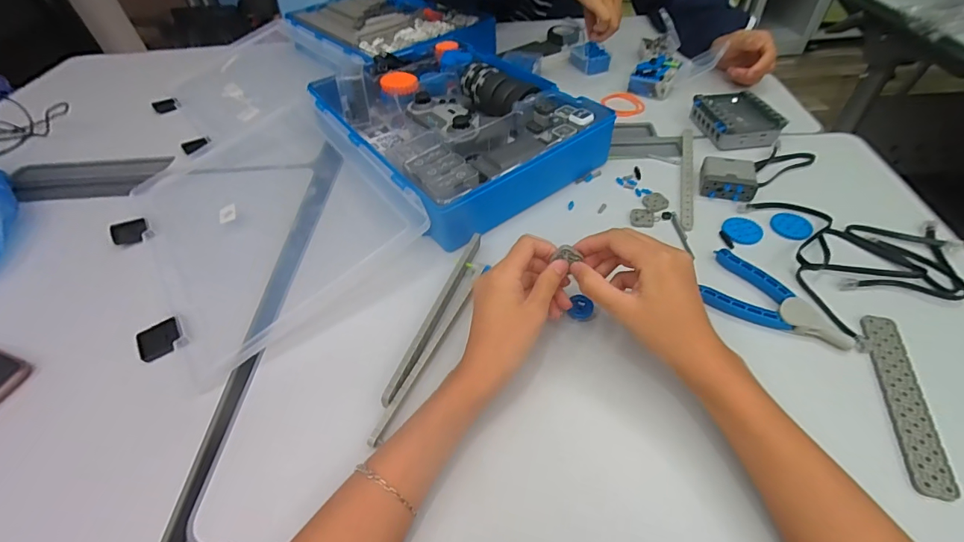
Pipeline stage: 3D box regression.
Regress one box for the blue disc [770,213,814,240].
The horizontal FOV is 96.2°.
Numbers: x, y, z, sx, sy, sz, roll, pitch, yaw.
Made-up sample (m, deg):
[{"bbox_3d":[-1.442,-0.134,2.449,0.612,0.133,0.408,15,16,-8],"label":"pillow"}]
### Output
[{"bbox_3d":[0.334,-0.049,0.467,0.039,0.004,0.039,-2,48,2],"label":"blue disc"}]

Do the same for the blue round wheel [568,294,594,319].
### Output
[{"bbox_3d":[0.095,0.035,0.410,0.020,0.011,0.020,-2,48,2],"label":"blue round wheel"}]

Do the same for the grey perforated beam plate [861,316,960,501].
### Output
[{"bbox_3d":[0.335,0.098,0.343,0.026,0.004,0.149,9,50,12],"label":"grey perforated beam plate"}]

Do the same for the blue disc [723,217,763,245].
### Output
[{"bbox_3d":[0.286,-0.044,0.474,0.036,0.006,0.036,-2,48,2],"label":"blue disc"}]

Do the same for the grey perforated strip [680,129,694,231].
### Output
[{"bbox_3d":[0.253,-0.118,0.531,0.014,0.009,0.187,11,50,14],"label":"grey perforated strip"}]

